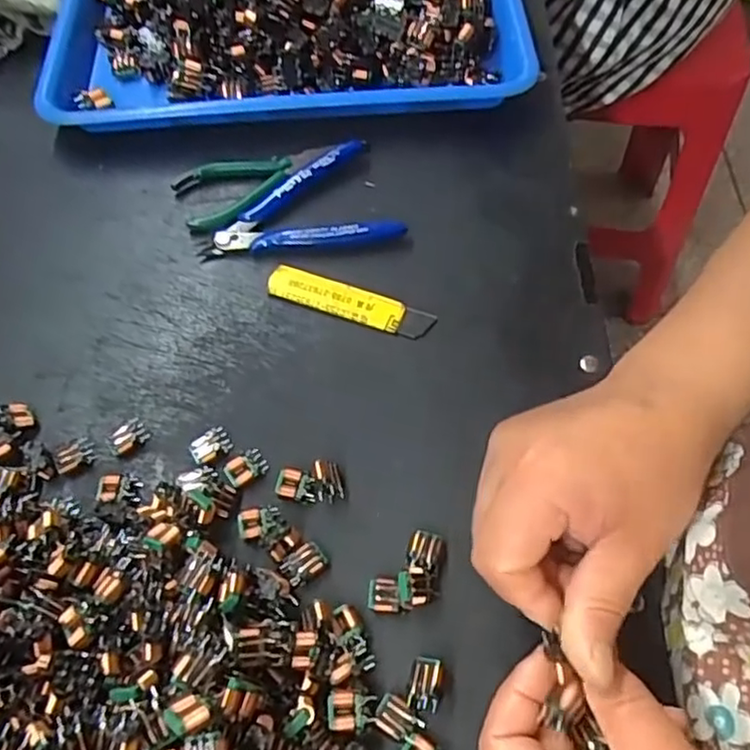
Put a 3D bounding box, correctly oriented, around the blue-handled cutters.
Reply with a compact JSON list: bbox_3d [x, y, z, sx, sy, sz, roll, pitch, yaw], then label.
[{"bbox_3d":[-0.049,-0.106,0.411,0.117,0.016,0.074,-10,60,-4],"label":"blue-handled cutters"}]

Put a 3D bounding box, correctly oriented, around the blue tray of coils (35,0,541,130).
[{"bbox_3d":[-0.061,-0.276,0.480,0.330,0.076,0.237,-1,60,0],"label":"blue tray of coils"}]

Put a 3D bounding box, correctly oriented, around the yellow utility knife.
[{"bbox_3d":[-0.014,-0.043,0.378,0.096,0.007,0.021,18,62,11],"label":"yellow utility knife"}]

